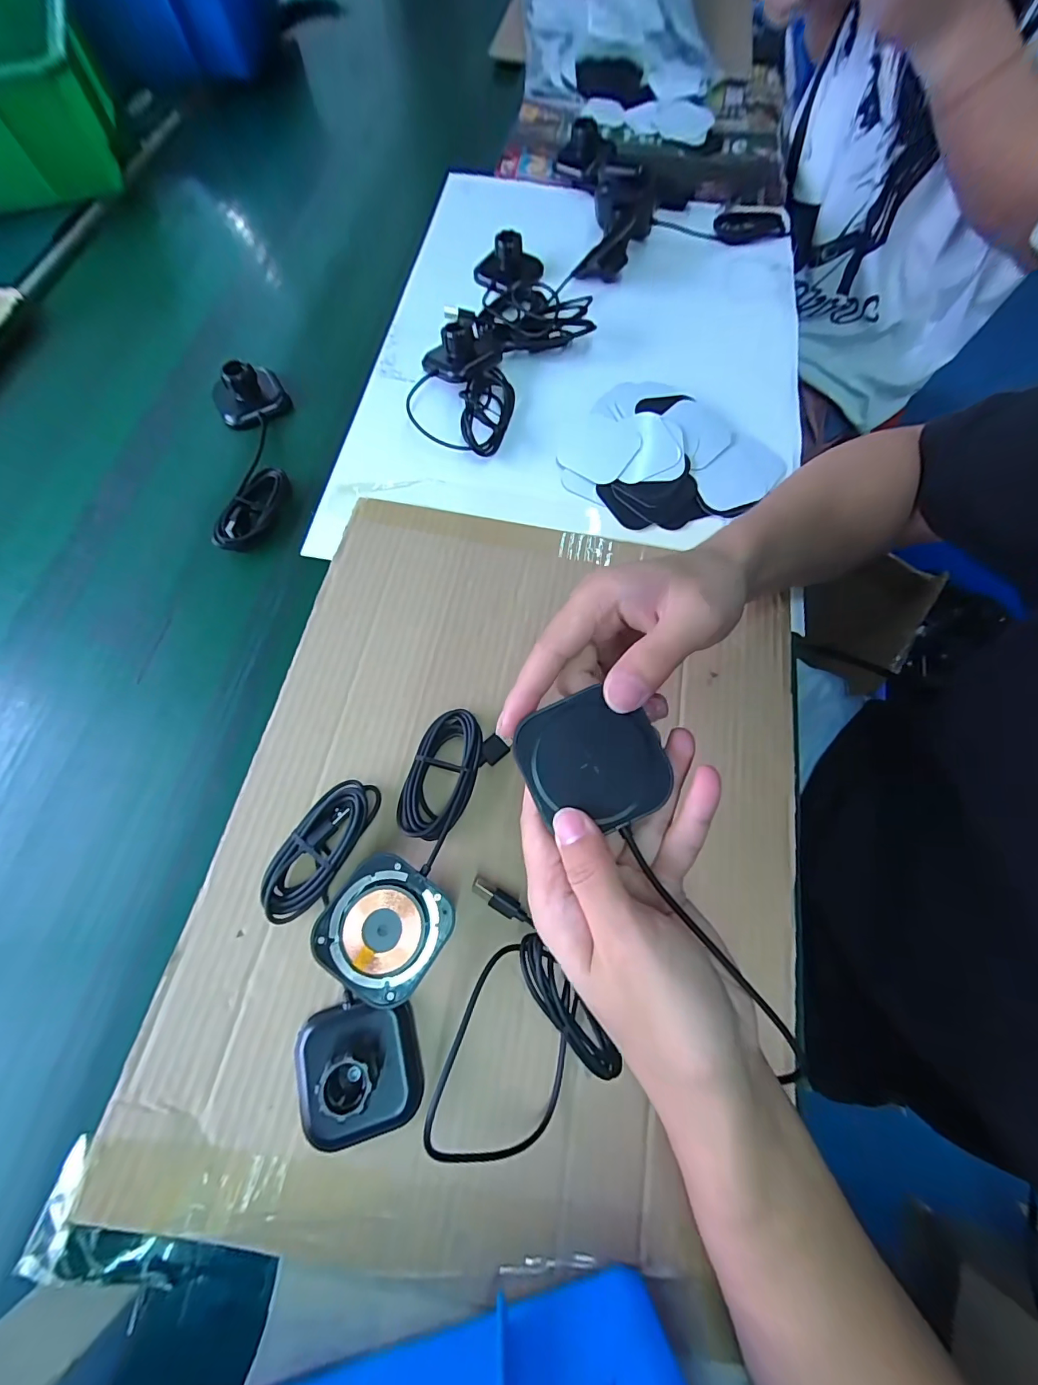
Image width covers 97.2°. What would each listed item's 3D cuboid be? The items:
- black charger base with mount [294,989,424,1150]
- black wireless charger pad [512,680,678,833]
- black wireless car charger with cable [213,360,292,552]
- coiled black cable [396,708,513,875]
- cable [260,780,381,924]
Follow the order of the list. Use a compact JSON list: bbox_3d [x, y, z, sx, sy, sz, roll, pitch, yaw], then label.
[{"bbox_3d":[-0.082,0.186,0.222,0.058,0.031,0.058,-17,71,-7],"label":"black charger base with mount"},{"bbox_3d":[0.032,0.030,0.199,0.058,0.004,0.058,-25,86,2],"label":"black wireless charger pad"},{"bbox_3d":[-0.223,-0.205,0.376,0.058,0.030,0.194,-14,69,-4],"label":"black wireless car charger with cable"},{"bbox_3d":[-0.047,0.053,0.278,0.048,0.019,0.086,30,73,10],"label":"coiled black cable"},{"bbox_3d":[-0.114,0.090,0.265,0.037,0.015,0.083,27,72,9],"label":"cable"}]

